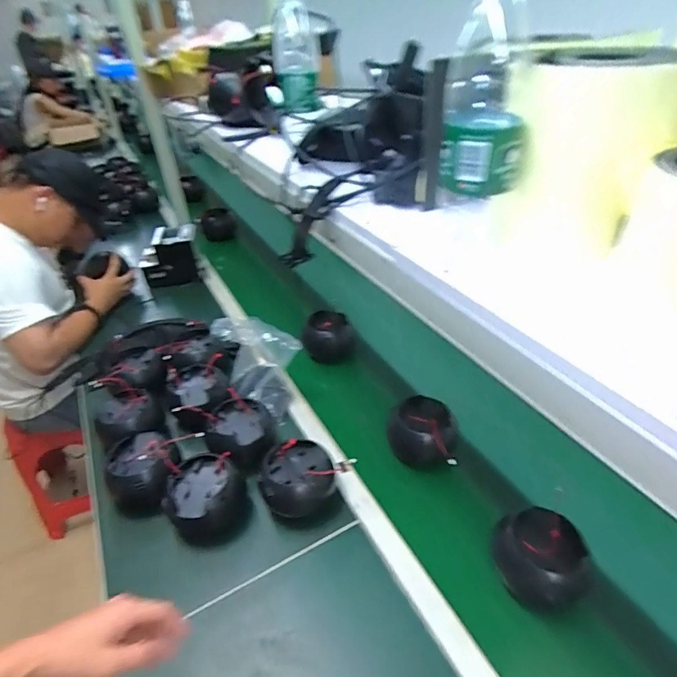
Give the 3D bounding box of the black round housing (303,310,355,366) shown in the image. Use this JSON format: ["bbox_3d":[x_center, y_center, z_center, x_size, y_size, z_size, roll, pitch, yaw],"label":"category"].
[{"bbox_3d":[-0.020,-0.005,1.134,0.132,0.111,0.095,2,38,7],"label":"black round housing"}]

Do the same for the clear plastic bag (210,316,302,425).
[{"bbox_3d":[-0.170,0.053,0.970,0.178,0.166,0.089,23,45,30],"label":"clear plastic bag"}]

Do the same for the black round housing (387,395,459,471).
[{"bbox_3d":[0.153,0.182,0.842,0.136,0.115,0.107,18,42,25],"label":"black round housing"}]

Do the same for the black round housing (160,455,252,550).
[{"bbox_3d":[-0.227,0.271,0.772,0.133,0.087,0.109,-14,39,-14],"label":"black round housing"}]

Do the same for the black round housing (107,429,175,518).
[{"bbox_3d":[-0.349,0.241,0.806,0.121,0.097,0.142,-21,41,-22],"label":"black round housing"}]

